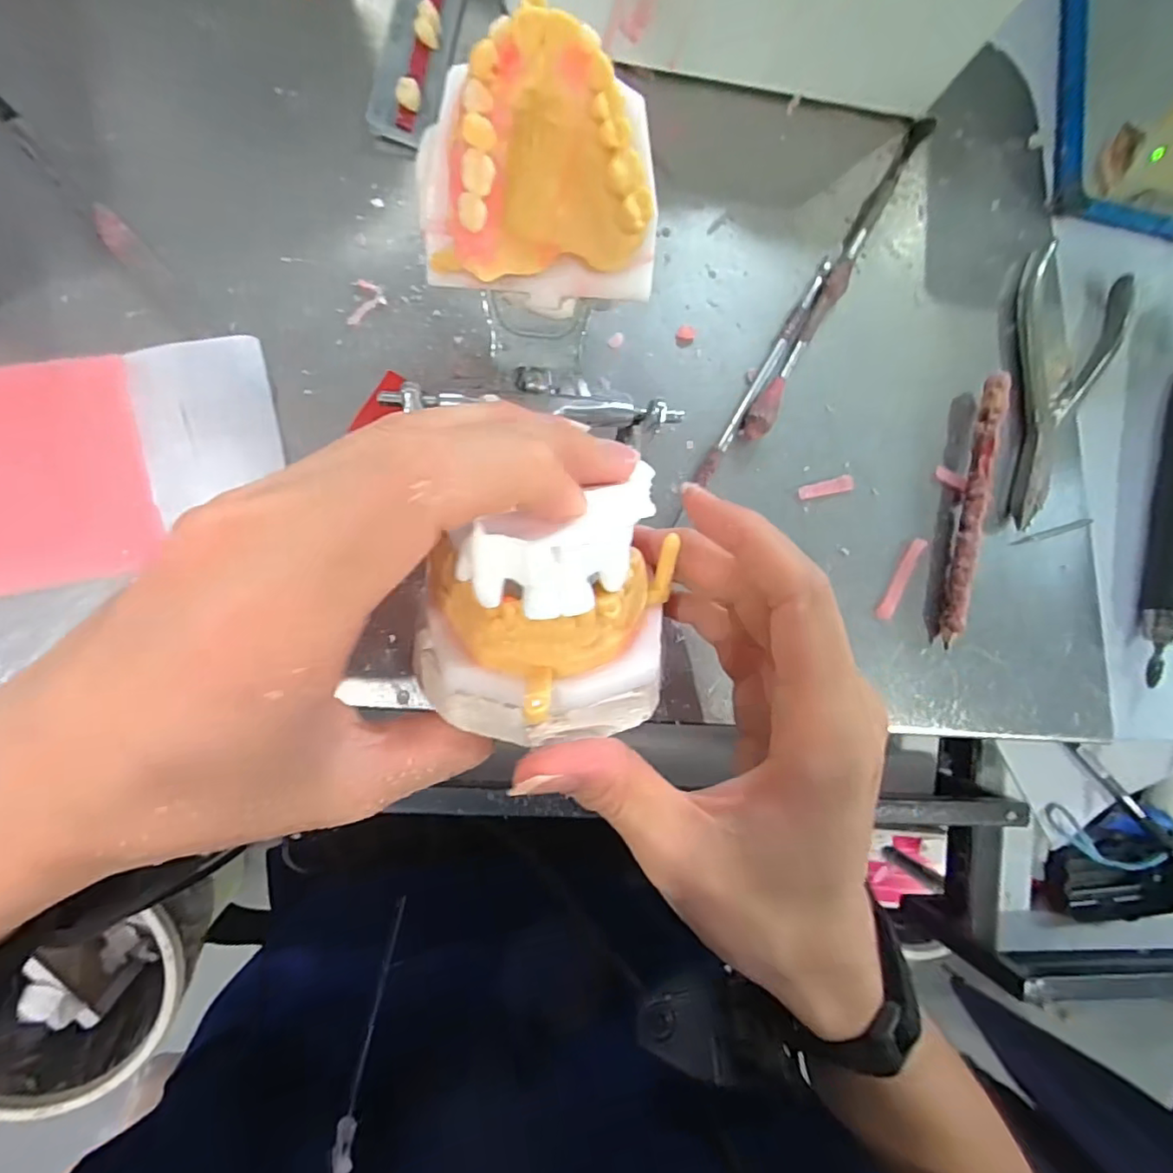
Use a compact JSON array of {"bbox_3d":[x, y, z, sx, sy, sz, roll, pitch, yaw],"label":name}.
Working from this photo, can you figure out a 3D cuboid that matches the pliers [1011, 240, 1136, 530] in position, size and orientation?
[{"bbox_3d":[0.222,-0.089,0.271,0.053,0.010,0.127,11,87,-9],"label":"pliers"}]

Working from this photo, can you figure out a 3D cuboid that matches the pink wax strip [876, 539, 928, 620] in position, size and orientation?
[{"bbox_3d":[0.139,-0.004,0.257,0.006,0.004,0.039,28,84,-8],"label":"pink wax strip"}]

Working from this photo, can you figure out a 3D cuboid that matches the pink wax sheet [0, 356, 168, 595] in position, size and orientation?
[{"bbox_3d":[-0.203,-0.034,0.197,0.098,0.004,0.073,-12,99,-13],"label":"pink wax sheet"}]

